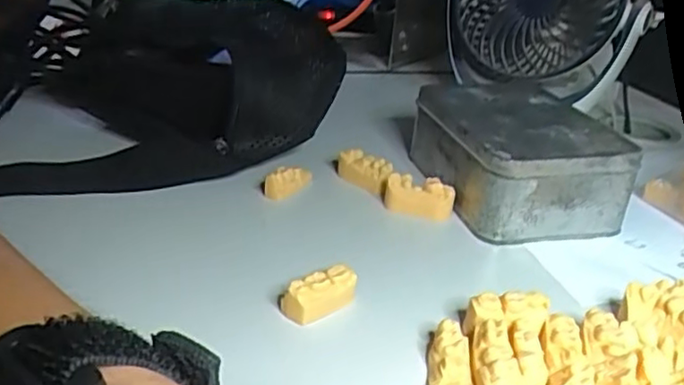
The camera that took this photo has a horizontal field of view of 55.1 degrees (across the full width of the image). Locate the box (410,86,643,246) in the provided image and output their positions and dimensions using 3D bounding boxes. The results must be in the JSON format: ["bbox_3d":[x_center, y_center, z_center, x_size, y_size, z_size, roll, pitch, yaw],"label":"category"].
[{"bbox_3d":[0.103,-0.024,0.402,0.093,0.052,0.117,-3,28,-17],"label":"box"}]

